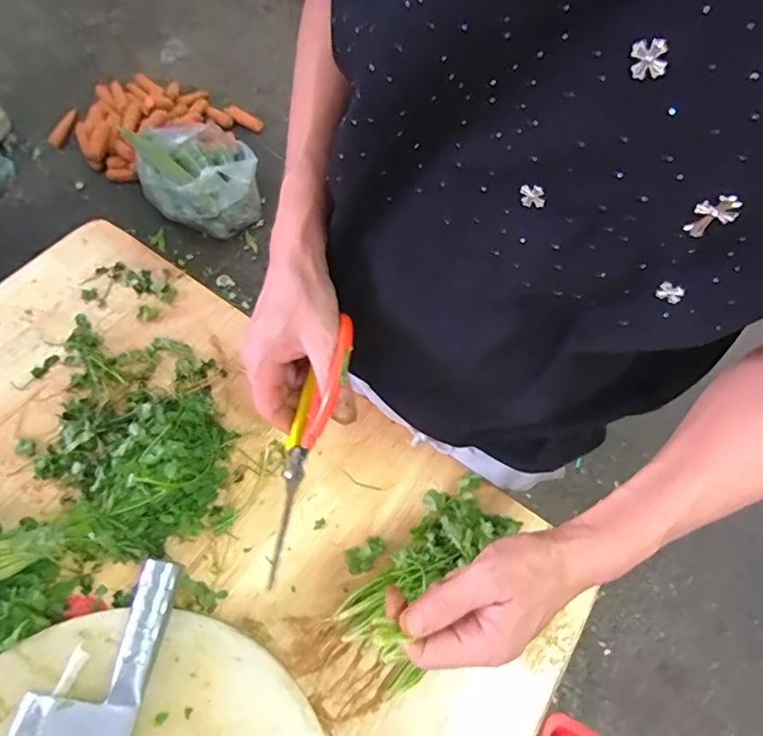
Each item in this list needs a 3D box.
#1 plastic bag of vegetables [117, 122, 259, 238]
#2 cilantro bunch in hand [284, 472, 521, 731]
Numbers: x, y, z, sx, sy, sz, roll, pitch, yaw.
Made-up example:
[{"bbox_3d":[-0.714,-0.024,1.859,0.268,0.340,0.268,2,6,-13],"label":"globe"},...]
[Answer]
[{"bbox_3d":[-0.592,-0.619,1.670,0.337,0.224,0.427,-26,70,-18],"label":"plastic bag of vegetables"},{"bbox_3d":[0.029,0.224,0.523,0.123,0.044,0.264,38,69,19],"label":"cilantro bunch in hand"}]

